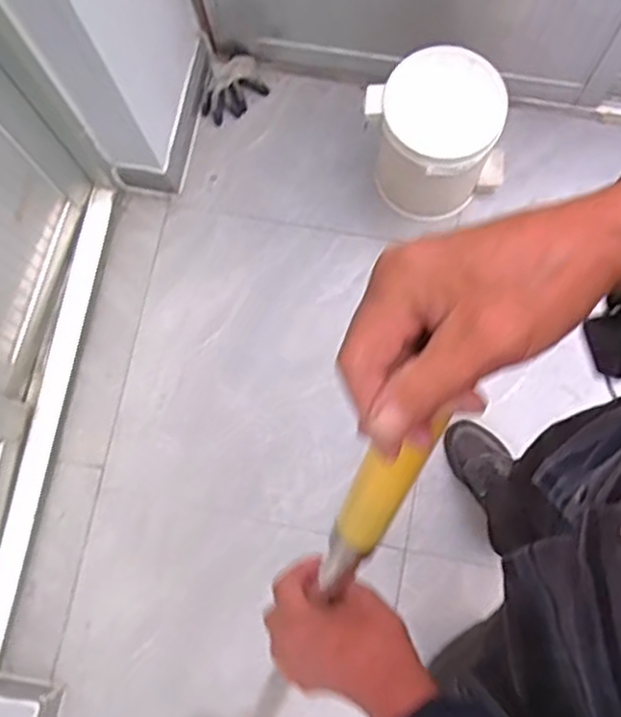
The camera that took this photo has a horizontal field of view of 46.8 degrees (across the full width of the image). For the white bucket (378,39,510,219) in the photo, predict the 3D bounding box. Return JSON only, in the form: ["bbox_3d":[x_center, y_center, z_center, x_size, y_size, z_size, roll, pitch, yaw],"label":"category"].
[{"bbox_3d":[0.230,-0.400,1.329,0.202,0.275,0.211,0,74,0],"label":"white bucket"}]

